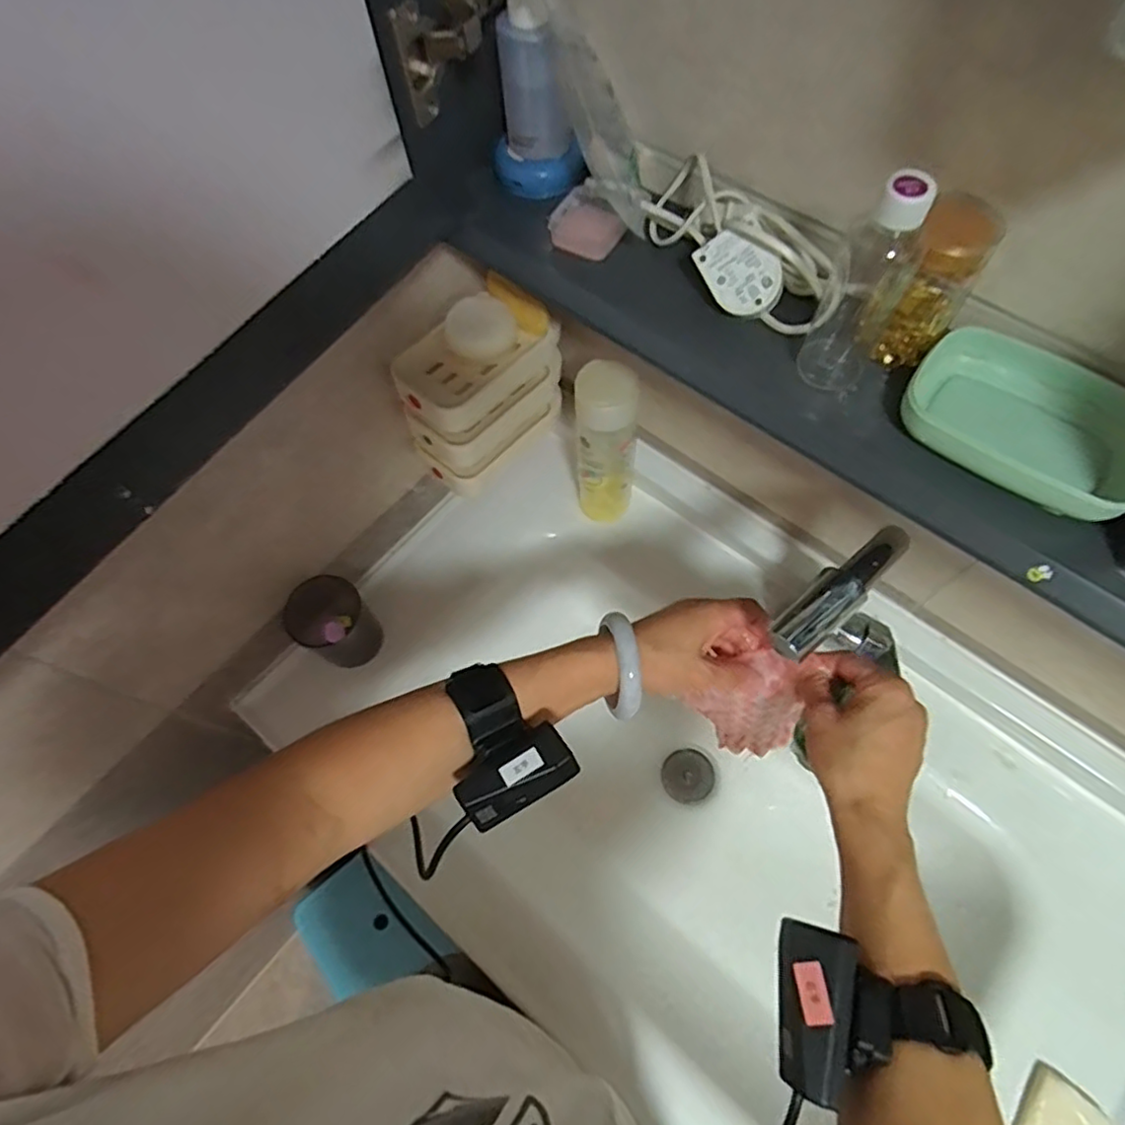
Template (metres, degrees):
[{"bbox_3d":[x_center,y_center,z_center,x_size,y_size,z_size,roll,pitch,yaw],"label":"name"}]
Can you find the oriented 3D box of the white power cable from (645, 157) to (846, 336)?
[{"bbox_3d":[0.107,-0.200,0.409,0.061,0.041,0.151,-39,69,-14],"label":"white power cable"}]

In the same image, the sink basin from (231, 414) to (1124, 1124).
[{"bbox_3d":[0.126,0.238,0.669,0.774,0.188,0.521,38,73,18],"label":"sink basin"}]

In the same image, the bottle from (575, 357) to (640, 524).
[{"bbox_3d":[0.043,-0.112,0.653,0.058,0.203,0.048,0,66,3],"label":"bottle"}]

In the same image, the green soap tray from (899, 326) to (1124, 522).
[{"bbox_3d":[0.258,-0.079,0.358,0.122,0.032,0.086,35,72,17],"label":"green soap tray"}]

